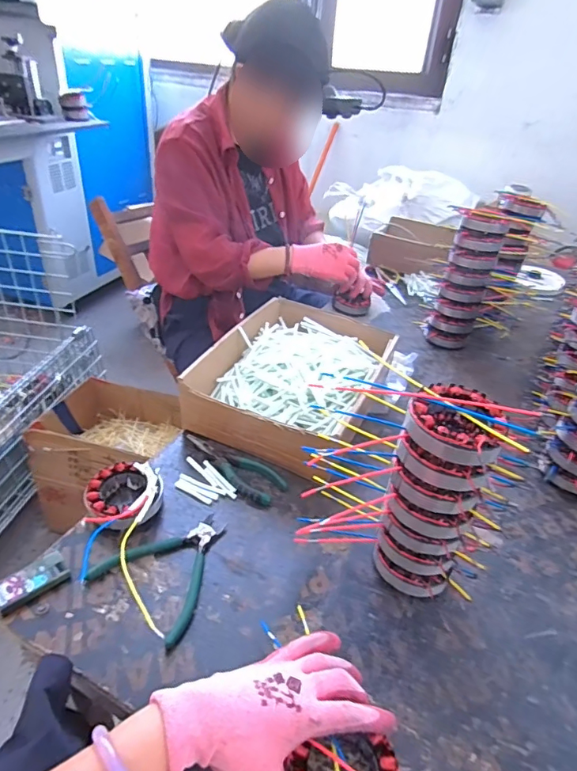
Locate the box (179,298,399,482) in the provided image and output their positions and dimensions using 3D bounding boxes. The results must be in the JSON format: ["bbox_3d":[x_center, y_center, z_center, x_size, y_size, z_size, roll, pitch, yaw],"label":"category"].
[{"bbox_3d":[0.011,-0.019,0.763,0.225,0.080,0.323,19,37,19],"label":"box"}]

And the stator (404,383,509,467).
[{"bbox_3d":[0.151,0.036,0.430,0.081,0.035,0.082,3,35,-2],"label":"stator"}]

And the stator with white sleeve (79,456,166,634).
[{"bbox_3d":[-0.184,0.158,0.521,0.086,0.064,0.211,-4,36,-12],"label":"stator with white sleeve"}]

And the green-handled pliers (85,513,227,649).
[{"bbox_3d":[-0.123,0.193,0.522,0.120,0.010,0.137,25,40,26],"label":"green-handled pliers"}]

